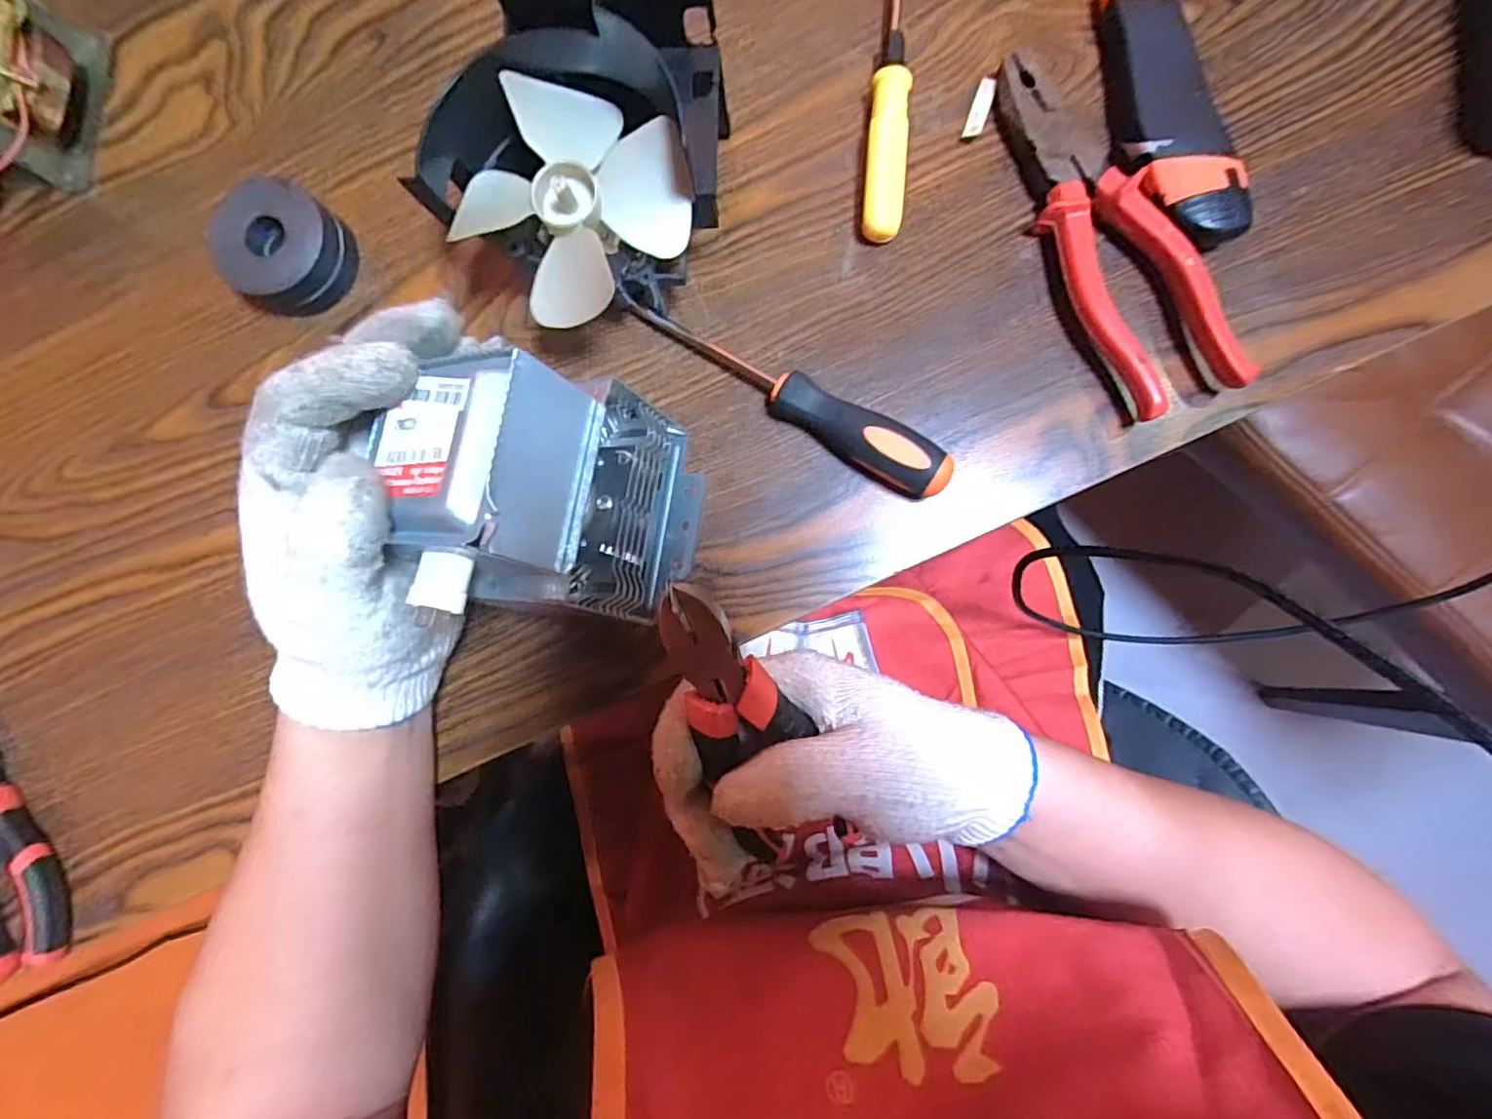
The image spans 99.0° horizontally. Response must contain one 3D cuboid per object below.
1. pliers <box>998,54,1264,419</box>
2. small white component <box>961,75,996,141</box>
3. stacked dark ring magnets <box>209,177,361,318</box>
[{"bbox_3d":[0.176,-0.162,0.310,0.053,0.029,0.186,-21,87,2],"label":"pliers"},{"bbox_3d":[0.123,-0.236,0.333,0.009,0.005,0.032,19,89,3],"label":"small white component"},{"bbox_3d":[-0.243,-0.163,0.336,0.054,0.031,0.062,31,89,3],"label":"stacked dark ring magnets"}]

